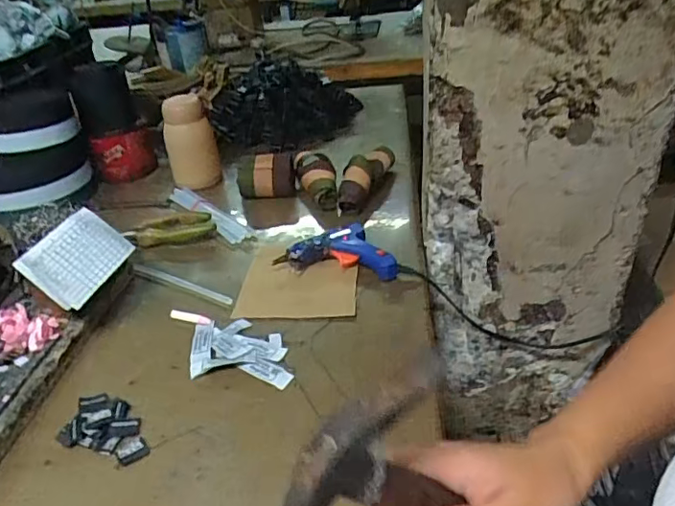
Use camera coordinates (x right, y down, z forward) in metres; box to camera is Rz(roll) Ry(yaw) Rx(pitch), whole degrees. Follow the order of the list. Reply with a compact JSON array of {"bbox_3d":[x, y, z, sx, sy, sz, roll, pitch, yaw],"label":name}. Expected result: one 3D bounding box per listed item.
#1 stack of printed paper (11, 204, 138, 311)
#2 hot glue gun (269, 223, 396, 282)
[{"bbox_3d":[-0.266,0.003,0.562,0.016,0.071,0.096,-33,20,42],"label":"stack of printed paper"},{"bbox_3d":[0.008,-0.006,0.657,0.141,0.029,0.082,5,35,16],"label":"hot glue gun"}]

